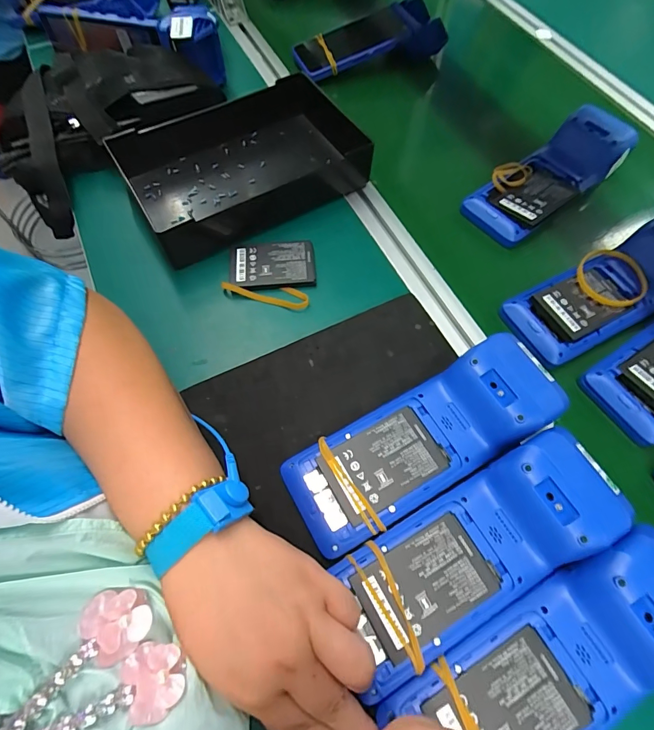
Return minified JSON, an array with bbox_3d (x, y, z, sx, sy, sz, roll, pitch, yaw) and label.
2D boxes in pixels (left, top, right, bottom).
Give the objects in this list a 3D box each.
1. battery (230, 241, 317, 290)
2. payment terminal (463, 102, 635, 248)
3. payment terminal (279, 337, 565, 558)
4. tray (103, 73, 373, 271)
[{"bbox_3d":[-0.057,-0.106,0.427,0.088,0.011,0.056,-5,64,-4],"label":"battery"},{"bbox_3d":[0.266,-0.230,0.477,0.227,0.050,0.088,-35,70,-17],"label":"payment terminal"},{"bbox_3d":[0.075,0.058,0.319,0.219,0.054,0.077,-26,68,-13],"label":"payment terminal"},{"bbox_3d":[-0.088,-0.235,0.467,0.268,0.052,0.159,-28,68,-14],"label":"tray"}]

